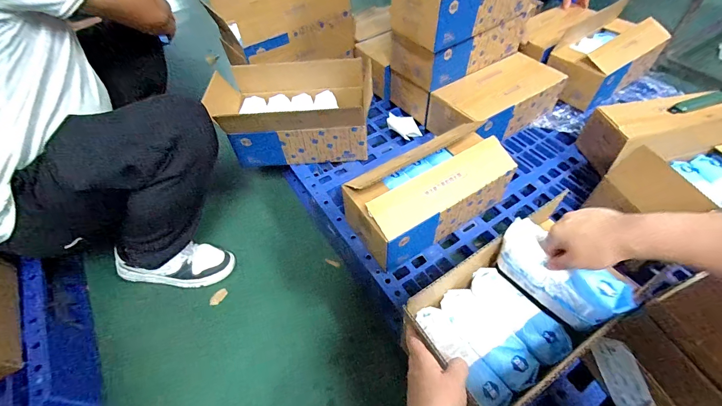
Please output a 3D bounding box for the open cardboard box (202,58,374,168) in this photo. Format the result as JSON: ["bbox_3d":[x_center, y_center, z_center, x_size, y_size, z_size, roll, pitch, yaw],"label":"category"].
[{"bbox_3d":[-0.164,-0.231,0.864,0.355,0.165,0.205,-5,51,-1],"label":"open cardboard box"}]

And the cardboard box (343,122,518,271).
[{"bbox_3d":[0.150,-0.021,0.698,0.330,0.129,0.156,-27,54,-17],"label":"cardboard box"}]

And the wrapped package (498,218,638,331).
[{"bbox_3d":[0.269,0.100,0.463,0.049,0.096,0.155,-35,57,-22],"label":"wrapped package"}]

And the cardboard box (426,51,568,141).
[{"bbox_3d":[0.366,-0.276,0.888,0.336,0.125,0.171,-26,54,-17],"label":"cardboard box"}]

